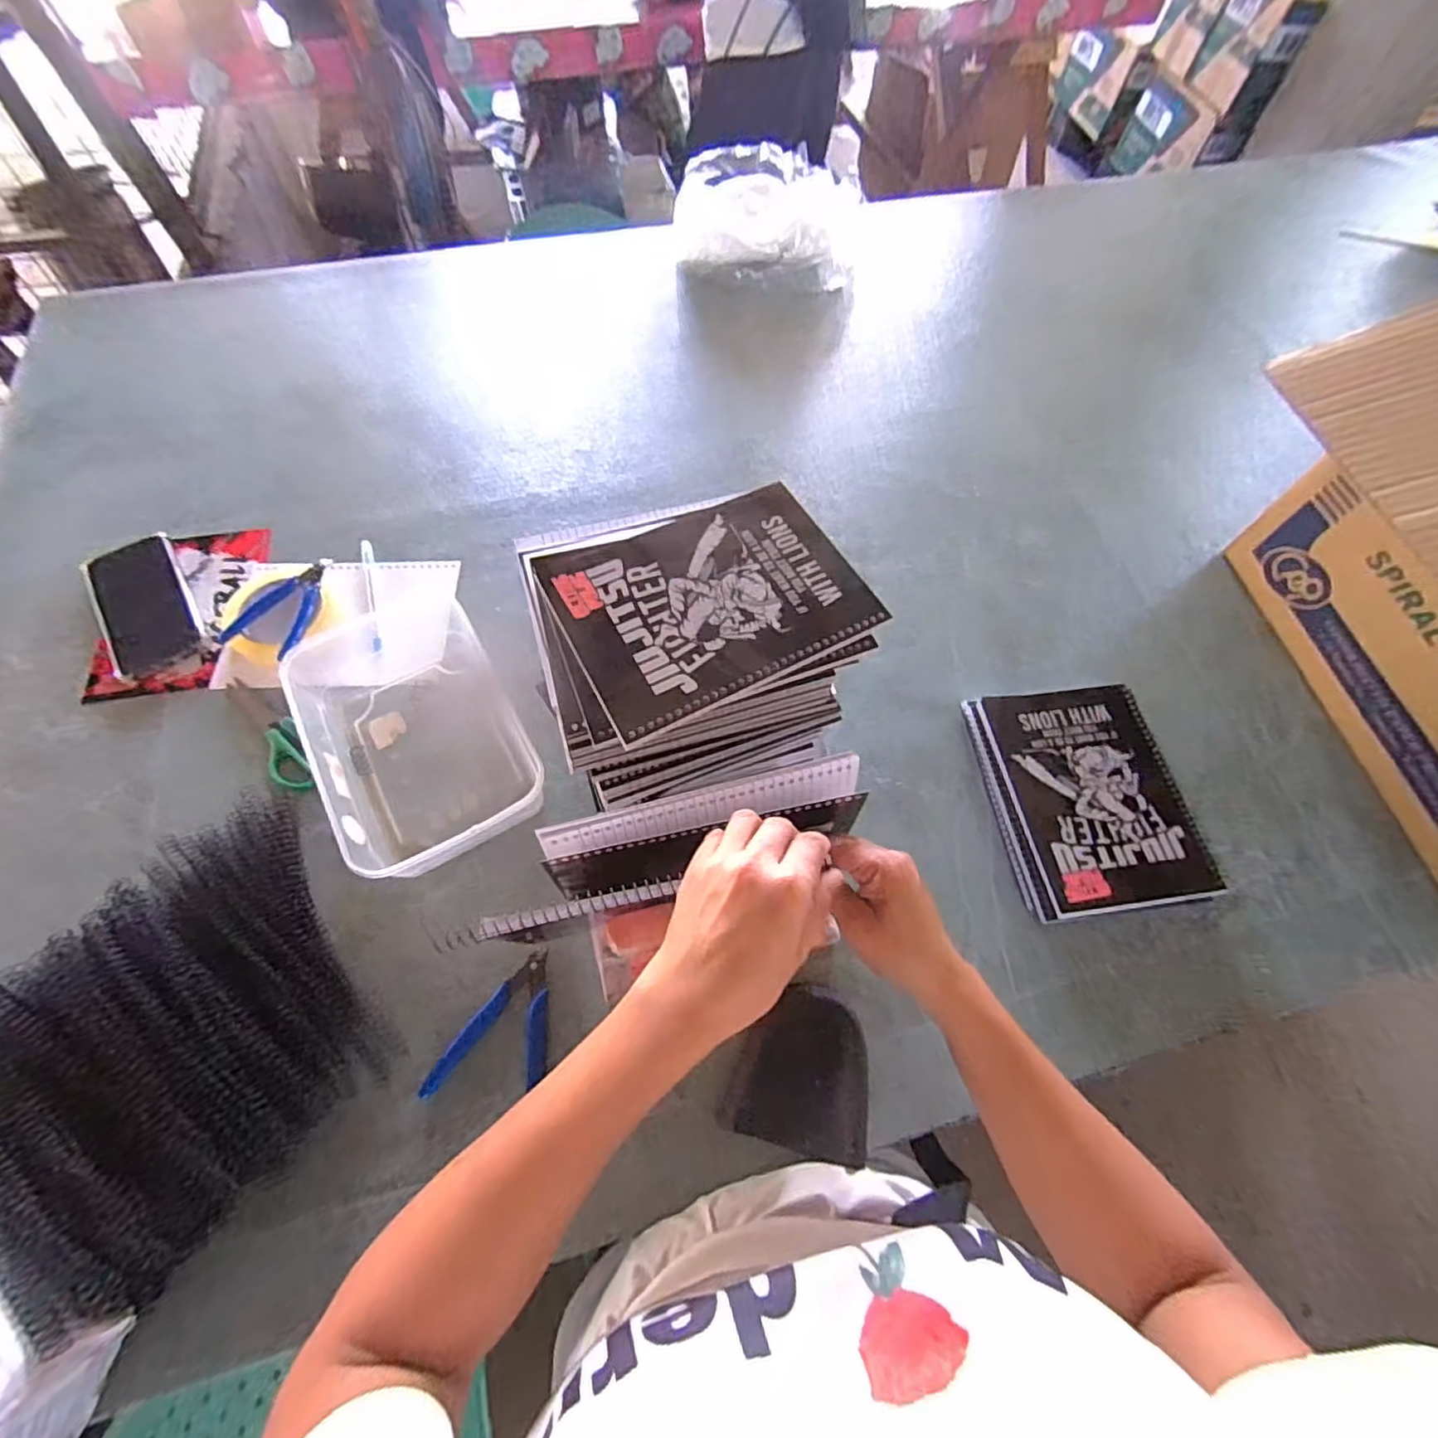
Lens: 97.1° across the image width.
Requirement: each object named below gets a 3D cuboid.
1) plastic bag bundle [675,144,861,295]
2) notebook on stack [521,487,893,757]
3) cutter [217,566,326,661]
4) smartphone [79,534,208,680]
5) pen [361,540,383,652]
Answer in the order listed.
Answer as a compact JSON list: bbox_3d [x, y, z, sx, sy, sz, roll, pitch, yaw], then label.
[{"bbox_3d":[0.080,-0.774,0.974,0.294,0.081,0.284,2,61,0],"label":"plastic bag bundle"},{"bbox_3d":[-0.007,-0.084,0.428,0.191,0.008,0.148,-26,65,-14],"label":"notebook on stack"},{"bbox_3d":[-0.427,-0.109,0.628,0.093,0.020,0.104,21,63,10],"label":"cutter"},{"bbox_3d":[-0.575,-0.118,0.631,0.082,0.013,0.163,-30,66,-17],"label":"smartphone"},{"bbox_3d":[-0.355,-0.131,0.651,0.012,0.006,0.148,-17,63,-11],"label":"pen"}]

